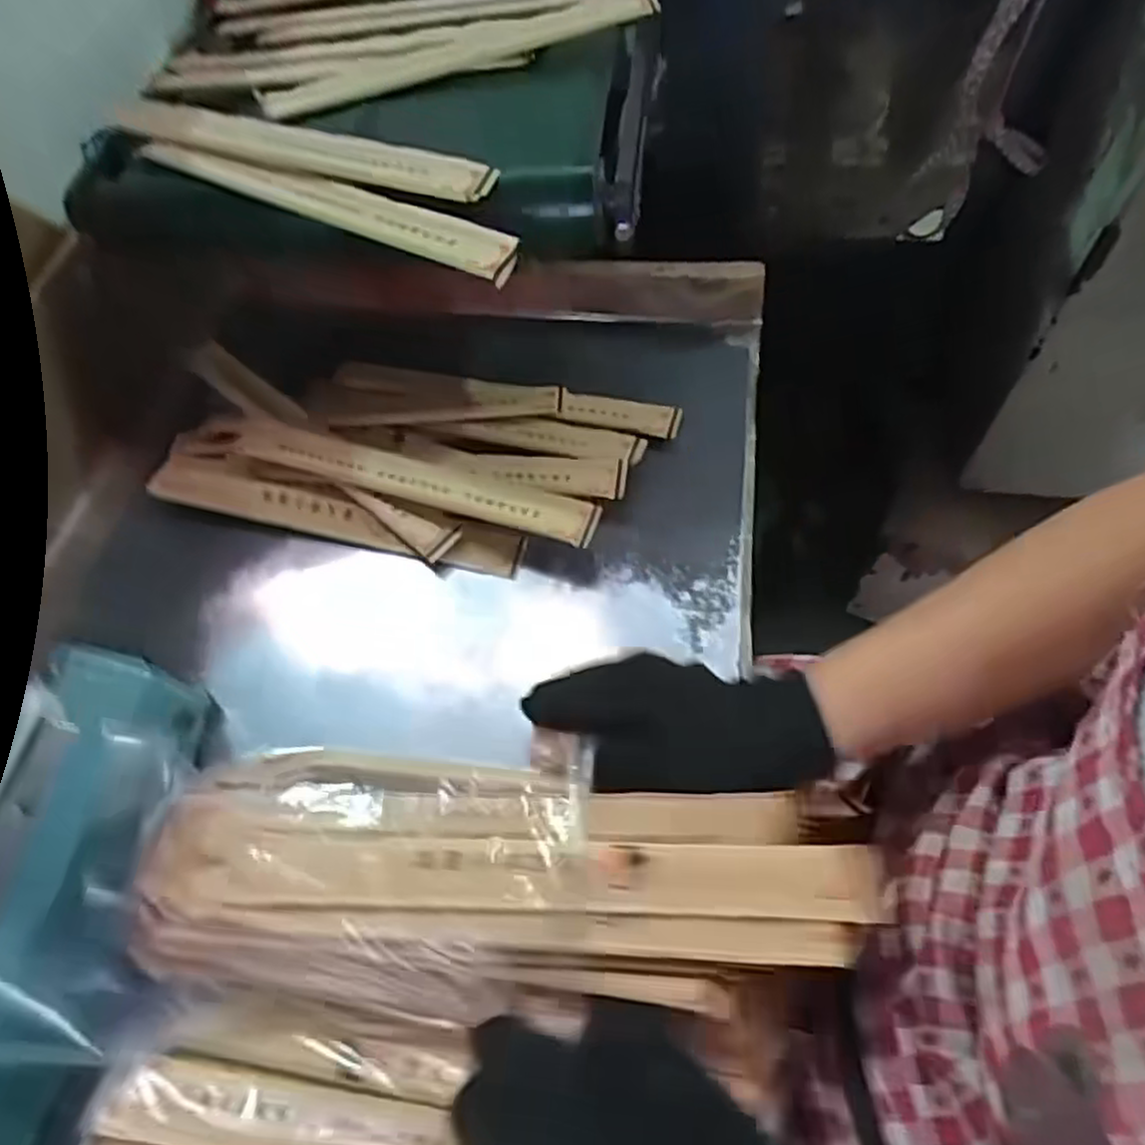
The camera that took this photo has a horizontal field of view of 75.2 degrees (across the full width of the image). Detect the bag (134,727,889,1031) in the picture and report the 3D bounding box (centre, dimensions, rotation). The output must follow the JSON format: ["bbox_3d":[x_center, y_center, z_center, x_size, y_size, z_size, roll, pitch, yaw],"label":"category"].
[{"bbox_3d":[-0.033,0.128,0.320,0.305,0.031,0.104,0,58,5],"label":"bag"}]

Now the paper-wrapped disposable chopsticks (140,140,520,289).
[{"bbox_3d":[-0.143,-0.218,0.432,0.250,0.009,0.030,24,77,14],"label":"paper-wrapped disposable chopsticks"}]

